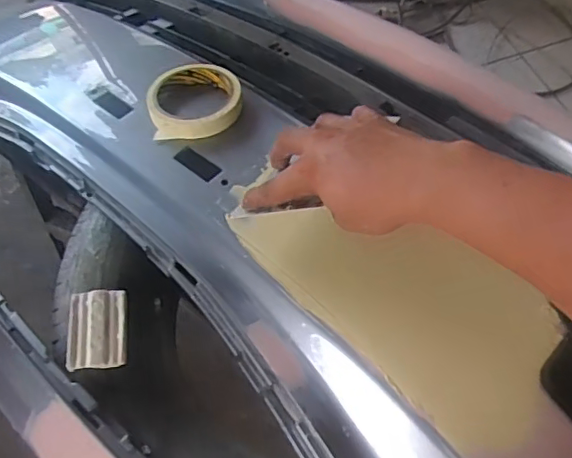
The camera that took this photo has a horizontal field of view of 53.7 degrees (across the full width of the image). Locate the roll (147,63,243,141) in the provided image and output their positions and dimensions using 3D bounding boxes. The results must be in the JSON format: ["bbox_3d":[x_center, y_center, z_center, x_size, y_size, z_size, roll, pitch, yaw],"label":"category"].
[{"bbox_3d":[-0.094,-0.133,0.583,0.092,0.030,0.105,-7,62,-7],"label":"roll"}]

